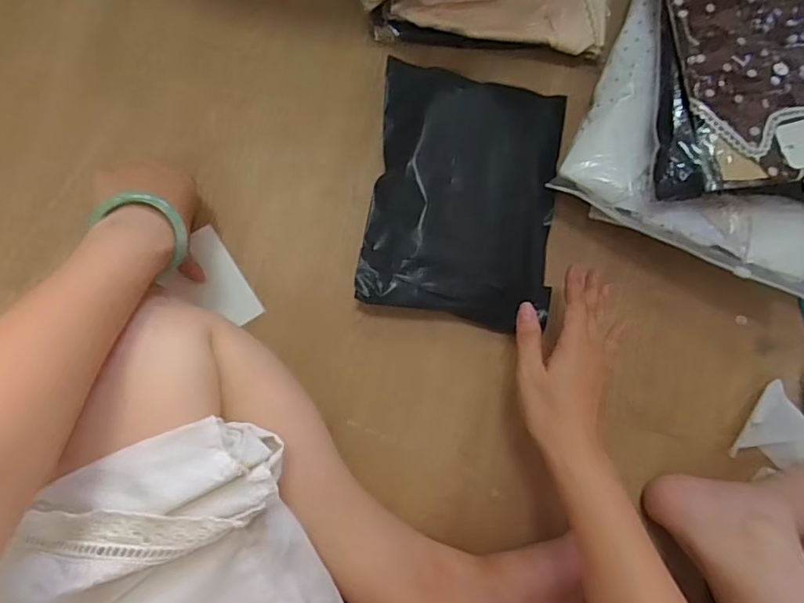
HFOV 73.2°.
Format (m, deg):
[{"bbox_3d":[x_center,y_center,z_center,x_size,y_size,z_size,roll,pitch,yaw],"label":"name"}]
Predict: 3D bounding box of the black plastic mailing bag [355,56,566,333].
[{"bbox_3d":[0.063,-0.099,0.514,0.180,0.036,0.225,9,84,-5],"label":"black plastic mailing bag"}]

